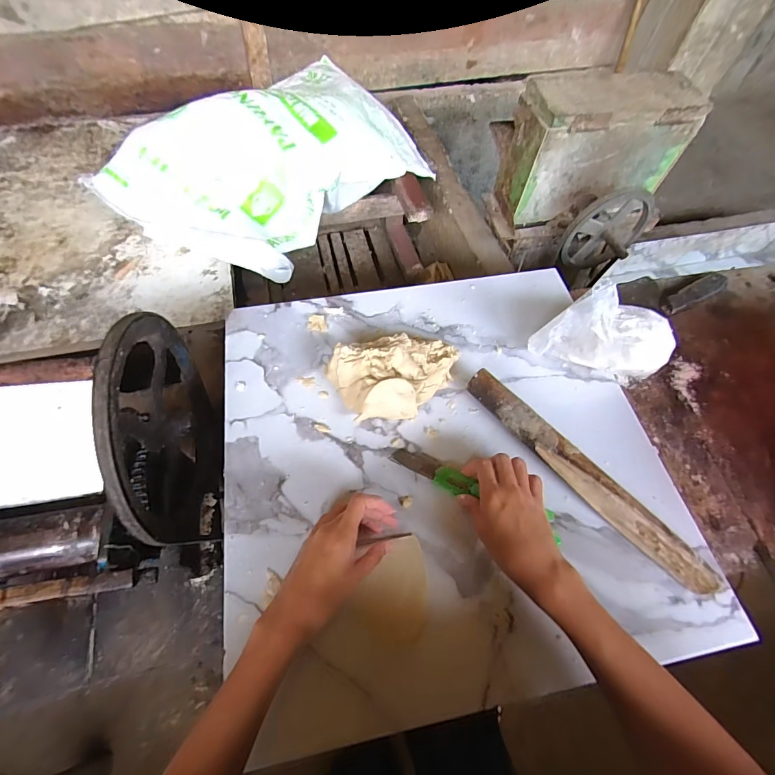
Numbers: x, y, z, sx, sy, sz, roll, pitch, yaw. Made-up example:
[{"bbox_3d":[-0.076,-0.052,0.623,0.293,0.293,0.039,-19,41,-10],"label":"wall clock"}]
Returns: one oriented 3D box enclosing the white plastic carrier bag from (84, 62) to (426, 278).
[{"bbox_3d":[-0.238,-0.503,0.907,0.399,0.199,0.659,39,67,15],"label":"white plastic carrier bag"}]

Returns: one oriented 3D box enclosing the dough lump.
[{"bbox_3d":[0.010,-0.010,0.479,0.149,0.060,0.093,-3,61,-6],"label":"dough lump"}]

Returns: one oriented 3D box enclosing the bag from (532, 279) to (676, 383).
[{"bbox_3d":[0.270,-0.058,0.484,0.163,0.122,0.069,-6,61,-8],"label":"bag"}]

